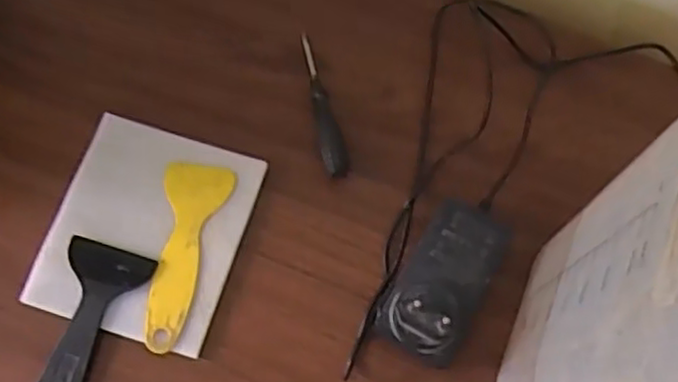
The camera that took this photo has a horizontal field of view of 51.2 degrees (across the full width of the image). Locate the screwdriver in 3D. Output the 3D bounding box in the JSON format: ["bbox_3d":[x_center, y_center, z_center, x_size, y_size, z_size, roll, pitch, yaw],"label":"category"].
[{"bbox_3d":[-0.014,-0.063,0.503,0.017,0.014,0.112,-14,72,-6],"label":"screwdriver"}]

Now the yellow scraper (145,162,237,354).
[{"bbox_3d":[-0.101,0.042,0.467,0.042,0.007,0.124,8,71,1],"label":"yellow scraper"}]

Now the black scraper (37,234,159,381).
[{"bbox_3d":[-0.165,0.097,0.444,0.052,0.004,0.131,18,72,5],"label":"black scraper"}]

